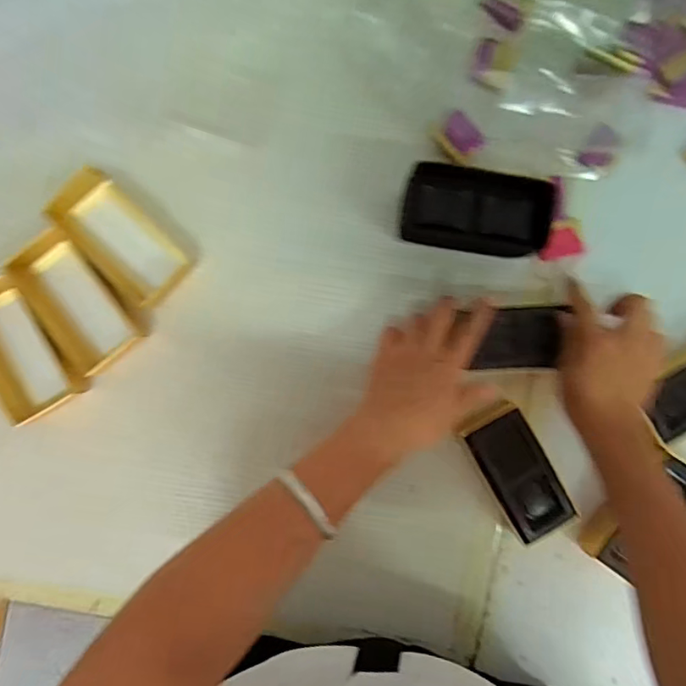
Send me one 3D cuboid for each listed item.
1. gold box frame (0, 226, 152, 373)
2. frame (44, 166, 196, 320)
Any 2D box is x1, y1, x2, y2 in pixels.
[{"bbox_3d":[-0.227,-0.033,0.433,0.059,0.039,0.115,-36,92,0],"label":"gold box frame"},{"bbox_3d":[-0.196,-0.089,0.436,0.123,0.025,0.067,45,90,-2],"label":"frame"}]

